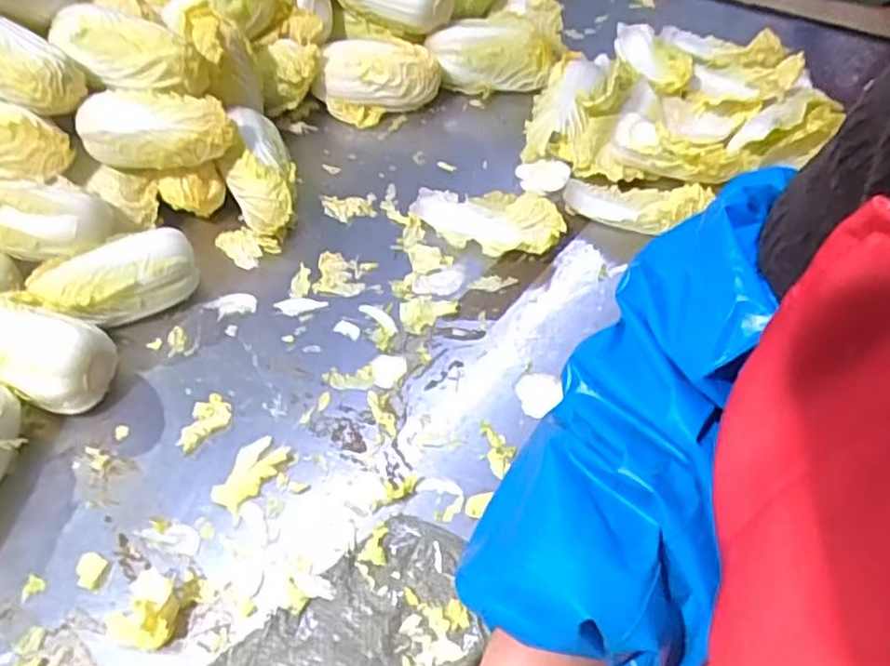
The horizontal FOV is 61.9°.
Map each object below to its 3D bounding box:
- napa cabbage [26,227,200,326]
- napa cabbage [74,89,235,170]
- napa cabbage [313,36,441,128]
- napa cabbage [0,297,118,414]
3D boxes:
[{"bbox_3d":[-0.274,-0.044,0.628,0.129,0.067,0.062,-17,53,-12],"label":"napa cabbage"},{"bbox_3d":[-0.253,-0.180,0.656,0.130,0.060,0.055,2,52,3],"label":"napa cabbage"},{"bbox_3d":[-0.072,-0.268,0.793,0.132,0.063,0.064,-7,52,-4],"label":"napa cabbage"},{"bbox_3d":[-0.316,0.018,0.580,0.107,0.072,0.071,15,53,14],"label":"napa cabbage"}]

